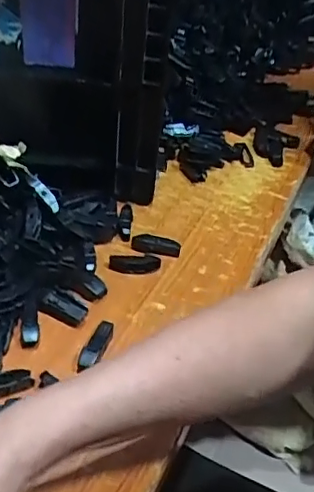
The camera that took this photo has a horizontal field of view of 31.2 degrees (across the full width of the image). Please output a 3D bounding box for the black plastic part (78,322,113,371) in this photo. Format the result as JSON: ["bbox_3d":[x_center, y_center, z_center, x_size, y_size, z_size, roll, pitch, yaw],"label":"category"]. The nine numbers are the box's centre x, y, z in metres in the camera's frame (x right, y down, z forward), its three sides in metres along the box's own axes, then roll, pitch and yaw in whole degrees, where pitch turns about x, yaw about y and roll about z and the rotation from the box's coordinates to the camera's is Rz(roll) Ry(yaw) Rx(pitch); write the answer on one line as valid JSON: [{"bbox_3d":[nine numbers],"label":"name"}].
[{"bbox_3d":[-0.053,0.087,0.497,0.018,0.008,0.053,16,39,12],"label":"black plastic part"}]

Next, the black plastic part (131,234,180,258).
[{"bbox_3d":[-0.001,-0.001,0.610,0.052,0.017,0.018,11,38,6],"label":"black plastic part"}]

